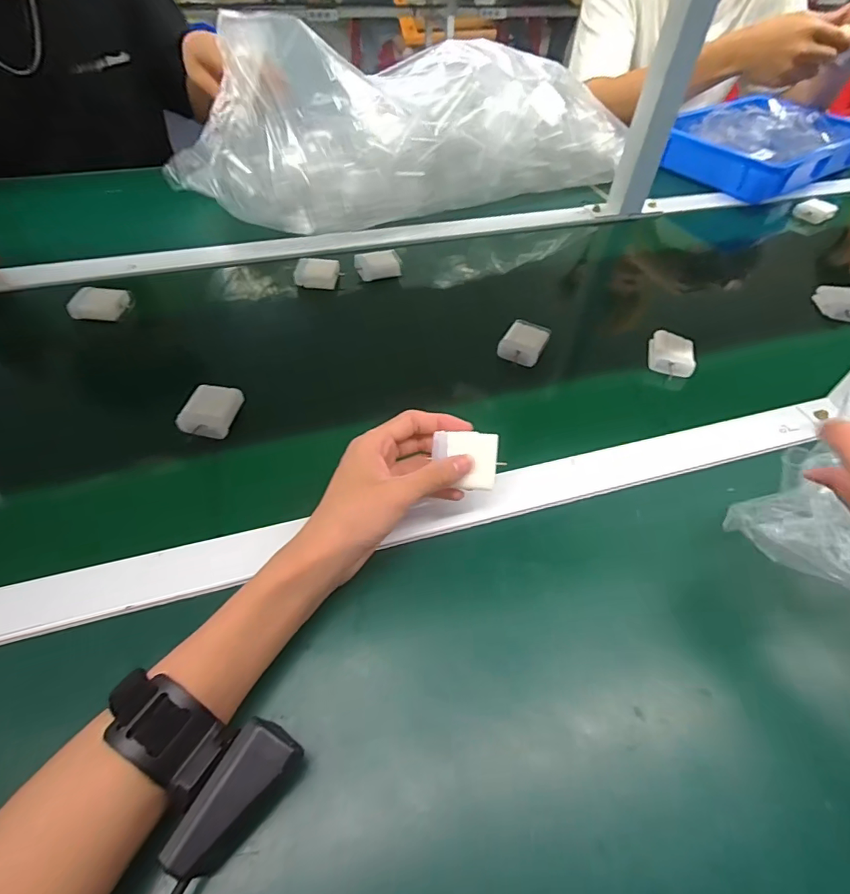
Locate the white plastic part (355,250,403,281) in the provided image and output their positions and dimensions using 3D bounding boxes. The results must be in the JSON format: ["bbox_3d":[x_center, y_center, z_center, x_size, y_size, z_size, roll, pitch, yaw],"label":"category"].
[{"bbox_3d":[-0.058,-0.228,0.614,0.053,0.020,0.039,-16,53,-16],"label":"white plastic part"}]

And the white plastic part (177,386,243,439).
[{"bbox_3d":[-0.193,-0.034,0.445,0.037,0.022,0.054,7,50,3],"label":"white plastic part"}]

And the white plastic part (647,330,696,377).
[{"bbox_3d":[0.263,-0.099,0.522,0.047,0.022,0.046,19,52,12],"label":"white plastic part"}]

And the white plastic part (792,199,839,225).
[{"bbox_3d":[0.611,-0.370,0.770,0.054,0.027,0.028,37,57,24],"label":"white plastic part"}]

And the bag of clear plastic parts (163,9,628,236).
[{"bbox_3d":[-0.038,-0.481,0.713,0.616,0.166,0.282,-21,55,-19],"label":"bag of clear plastic parts"}]

